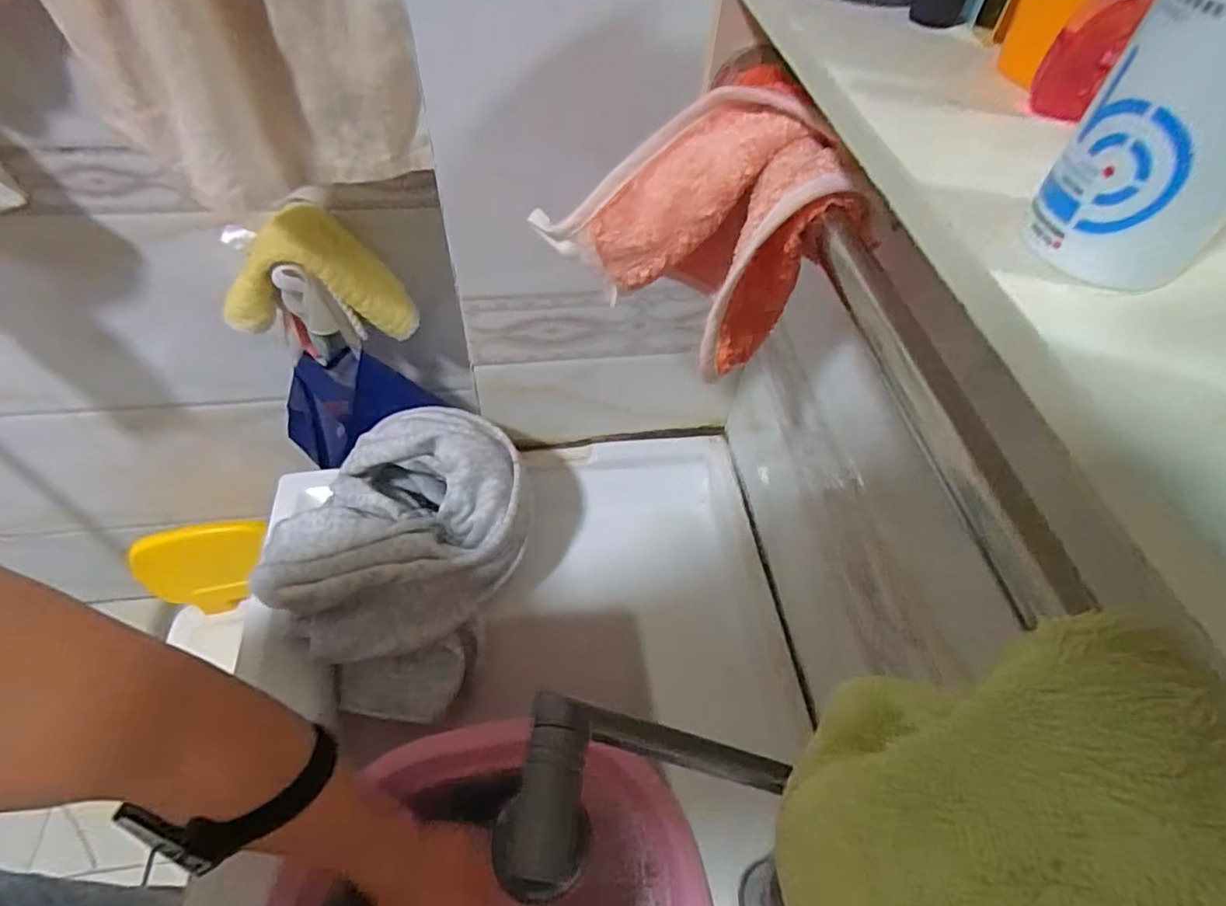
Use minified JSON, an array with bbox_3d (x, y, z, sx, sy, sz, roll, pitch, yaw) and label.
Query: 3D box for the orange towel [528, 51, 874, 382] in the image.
[{"bbox_3d":[0.039,-0.111,0.311,0.107,0.109,0.129,-25,58,-21],"label":"orange towel"}]

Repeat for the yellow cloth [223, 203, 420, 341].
[{"bbox_3d":[-0.340,-0.209,0.699,0.198,0.136,0.105,-9,53,-10],"label":"yellow cloth"}]

